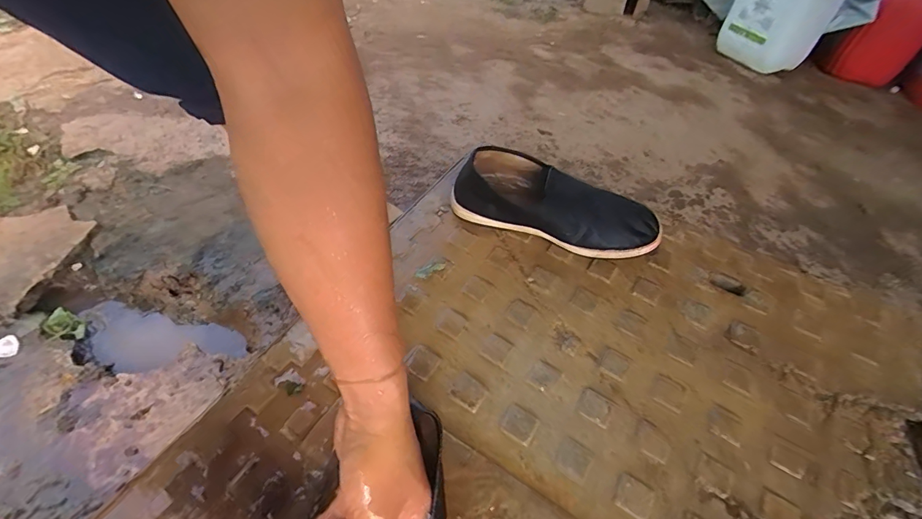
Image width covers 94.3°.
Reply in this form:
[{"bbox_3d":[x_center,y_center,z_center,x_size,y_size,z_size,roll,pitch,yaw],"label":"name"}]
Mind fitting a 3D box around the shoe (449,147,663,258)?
[{"bbox_3d":[0.113,-0.065,0.522,0.244,0.071,0.087,18,51,11],"label":"shoe"}]

